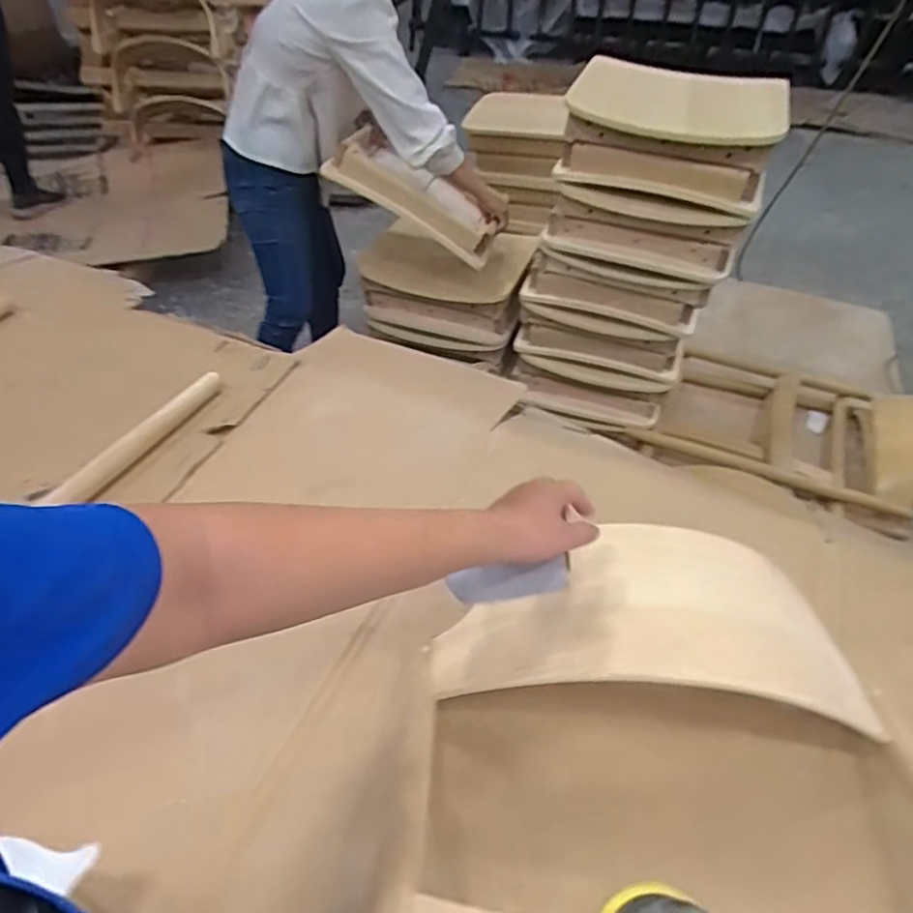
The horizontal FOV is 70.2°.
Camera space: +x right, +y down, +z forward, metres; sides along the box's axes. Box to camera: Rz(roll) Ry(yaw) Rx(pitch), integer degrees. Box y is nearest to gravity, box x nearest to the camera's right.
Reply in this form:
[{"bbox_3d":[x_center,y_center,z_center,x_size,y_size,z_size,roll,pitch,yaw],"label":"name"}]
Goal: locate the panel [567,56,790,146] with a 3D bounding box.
[{"bbox_3d":[0.447,-0.705,1.288,0.403,0.081,0.384,15,46,12],"label":"panel"}]

